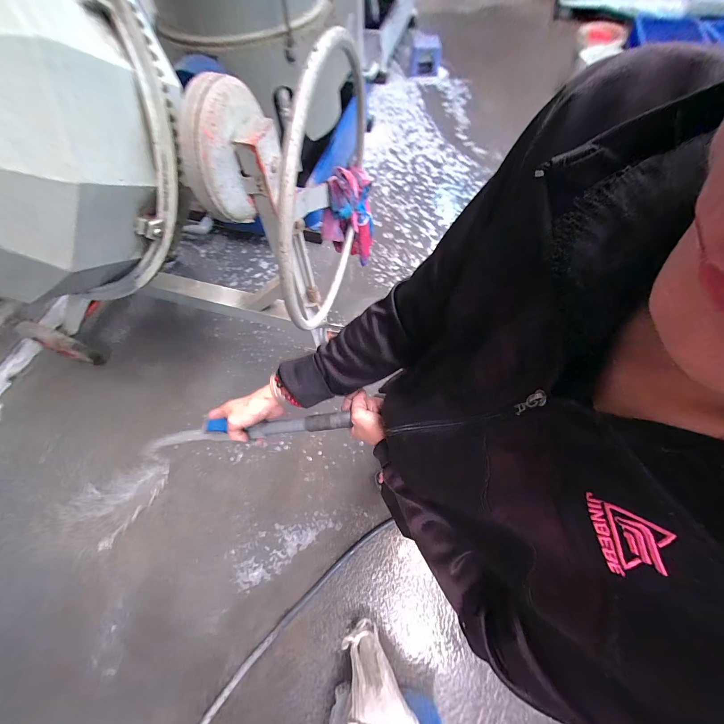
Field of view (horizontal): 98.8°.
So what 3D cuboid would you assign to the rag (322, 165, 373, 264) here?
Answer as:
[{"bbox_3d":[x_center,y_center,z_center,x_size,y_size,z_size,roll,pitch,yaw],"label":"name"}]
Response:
[{"bbox_3d":[-0.036,-0.487,1.081,0.093,0.428,0.213,23,88,12],"label":"rag"}]

